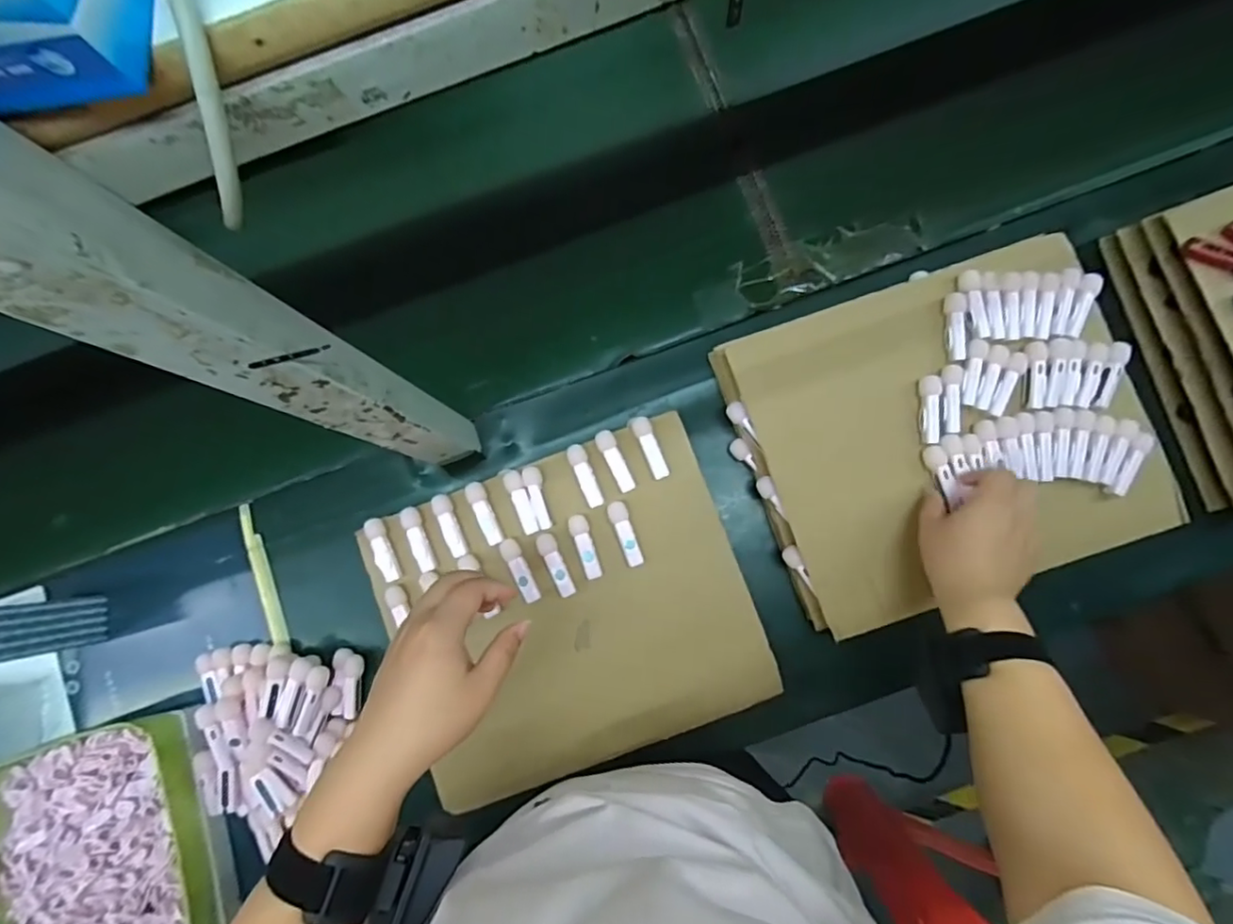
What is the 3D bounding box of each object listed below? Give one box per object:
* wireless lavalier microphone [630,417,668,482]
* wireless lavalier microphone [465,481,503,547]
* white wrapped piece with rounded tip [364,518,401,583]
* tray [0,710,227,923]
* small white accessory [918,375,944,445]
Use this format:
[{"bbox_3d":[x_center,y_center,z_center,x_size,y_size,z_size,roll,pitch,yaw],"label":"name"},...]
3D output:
[{"bbox_3d":[0.034,-0.014,0.568,0.019,0.013,0.064,-25,80,0],"label":"wireless lavalier microphone"},{"bbox_3d":[-0.130,0.051,0.570,0.017,0.011,0.066,-23,80,0],"label":"wireless lavalier microphone"},{"bbox_3d":[-0.233,0.087,0.571,0.019,0.010,0.065,-21,80,0],"label":"white wrapped piece with rounded tip"},{"bbox_3d":[-0.487,0.386,0.552,0.197,0.060,0.242,-14,80,2],"label":"tray"},{"bbox_3d":[0.293,-0.049,0.537,0.016,0.019,0.064,1,81,4],"label":"small white accessory"}]

